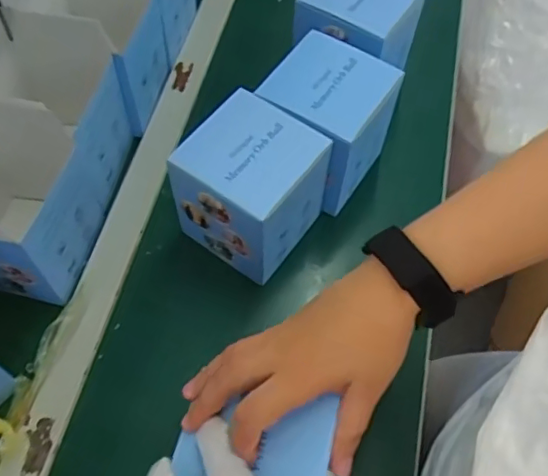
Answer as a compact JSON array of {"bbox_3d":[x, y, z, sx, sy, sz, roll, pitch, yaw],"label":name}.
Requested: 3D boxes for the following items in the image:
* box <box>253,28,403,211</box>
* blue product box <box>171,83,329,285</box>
[{"bbox_3d":[0.052,-0.117,0.571,0.112,0.104,0.111,33,65,15],"label":"box"},{"bbox_3d":[-0.018,-0.047,0.532,0.103,0.108,0.104,33,65,15],"label":"blue product box"}]

